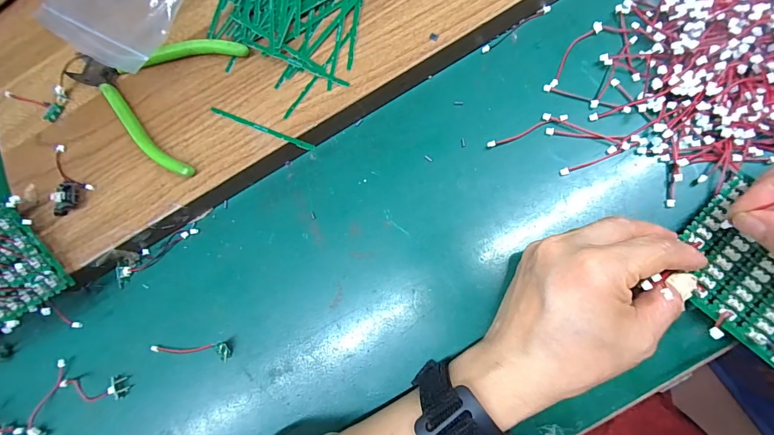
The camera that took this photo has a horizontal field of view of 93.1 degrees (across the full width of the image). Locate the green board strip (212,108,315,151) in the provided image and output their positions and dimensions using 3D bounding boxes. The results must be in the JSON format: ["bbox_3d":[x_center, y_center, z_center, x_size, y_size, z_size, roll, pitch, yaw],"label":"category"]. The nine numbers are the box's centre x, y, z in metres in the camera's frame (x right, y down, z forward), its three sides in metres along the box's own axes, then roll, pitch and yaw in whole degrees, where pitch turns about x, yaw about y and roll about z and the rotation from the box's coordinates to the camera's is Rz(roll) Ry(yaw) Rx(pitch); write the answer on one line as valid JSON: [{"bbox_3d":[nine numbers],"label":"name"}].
[{"bbox_3d":[-0.091,-0.064,0.263,0.085,0.005,0.005,22,83,13],"label":"green board strip"}]

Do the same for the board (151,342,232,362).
[{"bbox_3d":[-0.144,0.098,0.266,0.062,0.011,0.013,-3,78,9],"label":"board"}]

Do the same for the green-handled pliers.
[{"bbox_3d":[-0.183,-0.099,0.274,0.132,0.017,0.103,18,82,13],"label":"green-handled pliers"}]

